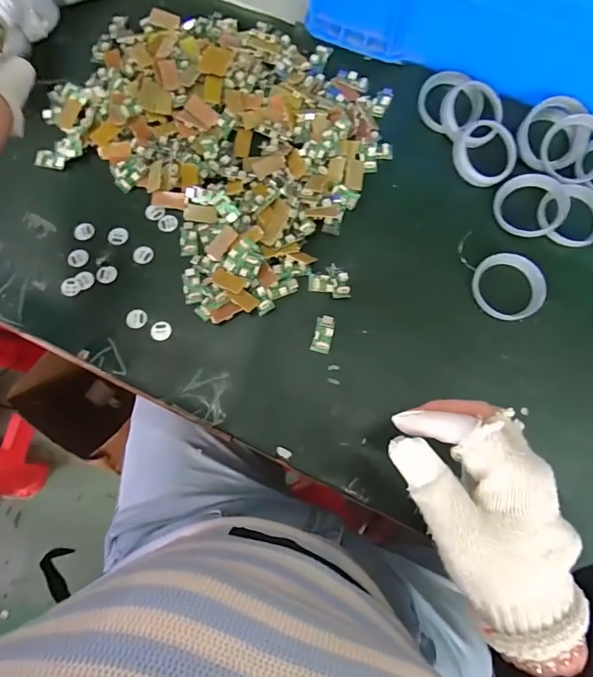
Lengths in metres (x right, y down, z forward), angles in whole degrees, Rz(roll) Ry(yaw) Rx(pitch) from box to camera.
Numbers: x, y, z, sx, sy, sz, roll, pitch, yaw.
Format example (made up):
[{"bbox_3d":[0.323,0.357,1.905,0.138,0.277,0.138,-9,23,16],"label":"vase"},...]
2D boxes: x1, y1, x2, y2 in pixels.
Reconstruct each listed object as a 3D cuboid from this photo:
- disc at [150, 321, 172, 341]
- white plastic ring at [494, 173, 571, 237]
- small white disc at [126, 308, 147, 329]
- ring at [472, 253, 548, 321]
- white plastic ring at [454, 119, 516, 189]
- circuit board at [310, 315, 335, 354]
[{"bbox_3d":[-0.118,-0.007,0.380,0.018,0.004,0.018,0,77,0],"label":"disc"},{"bbox_3d":[0.211,-0.121,0.396,0.060,0.008,0.059,-2,80,12],"label":"white plastic ring"},{"bbox_3d":[-0.140,-0.017,0.386,0.017,0.004,0.018,0,77,0],"label":"small white disc"},{"bbox_3d":[0.185,-0.045,0.382,0.060,0.010,0.058,0,77,0],"label":"ring"},{"bbox_3d":[0.177,-0.172,0.411,0.062,0.017,0.058,0,92,-8],"label":"white plastic ring"},{"bbox_3d":[0.023,-0.004,0.379,0.017,0.004,0.032,13,77,3],"label":"circuit board"}]

